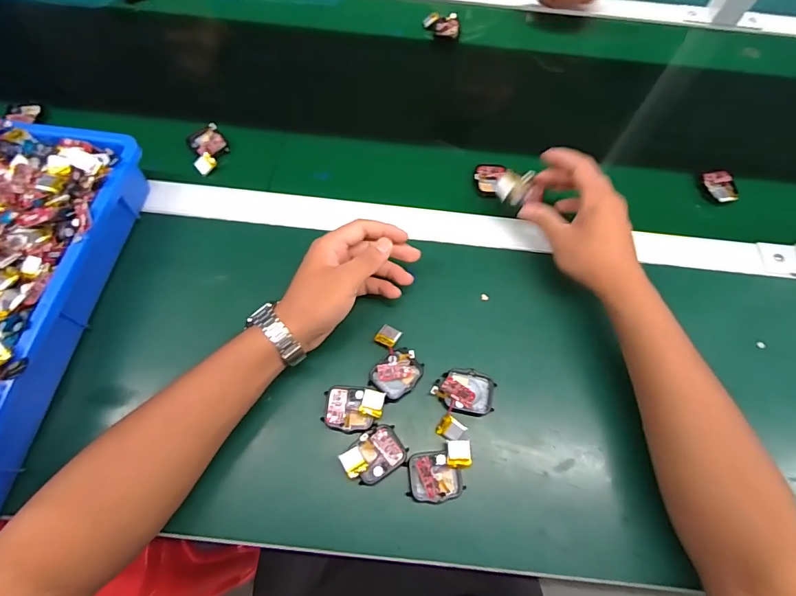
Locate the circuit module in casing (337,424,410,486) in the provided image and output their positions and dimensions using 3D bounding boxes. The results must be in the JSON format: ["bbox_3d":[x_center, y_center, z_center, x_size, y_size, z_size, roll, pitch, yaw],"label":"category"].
[{"bbox_3d":[-0.020,0.132,0.348,0.051,0.013,0.038,-30,71,-14],"label":"circuit module in casing"}]

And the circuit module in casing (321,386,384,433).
[{"bbox_3d":[-0.039,0.097,0.363,0.051,0.007,0.039,10,67,2],"label":"circuit module in casing"}]

